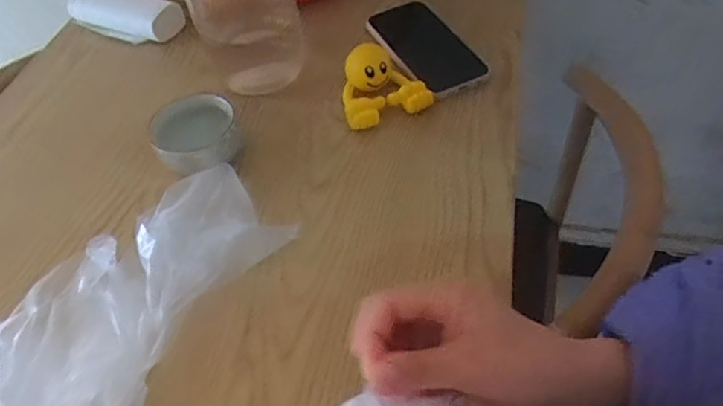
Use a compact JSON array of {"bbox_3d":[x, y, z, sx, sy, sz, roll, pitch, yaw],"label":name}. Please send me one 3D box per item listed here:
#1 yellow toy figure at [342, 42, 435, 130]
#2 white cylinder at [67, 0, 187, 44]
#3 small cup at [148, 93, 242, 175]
[{"bbox_3d":[0.020,-0.125,0.581,0.085,0.049,0.077,-16,50,-8],"label":"yellow toy figure"},{"bbox_3d":[-0.307,-0.244,0.724,0.188,0.045,0.063,20,54,21],"label":"white cylinder"},{"bbox_3d":[-0.157,-0.062,0.539,0.077,0.044,0.084,-3,49,3],"label":"small cup"}]

